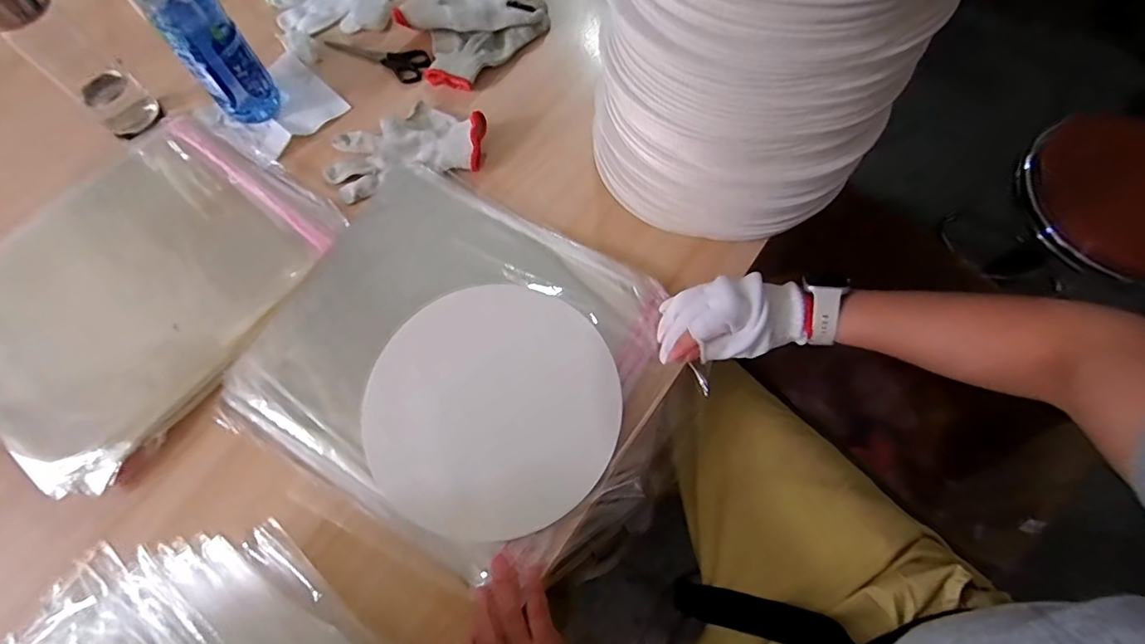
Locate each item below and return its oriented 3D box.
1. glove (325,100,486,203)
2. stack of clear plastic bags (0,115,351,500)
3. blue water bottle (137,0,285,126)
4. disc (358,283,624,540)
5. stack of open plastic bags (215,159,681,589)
[{"bbox_3d":[-0.197,-0.210,0.620,0.185,0.025,0.104,-17,68,-5],"label":"glove"},{"bbox_3d":[-0.467,-0.056,0.569,0.328,0.019,0.360,32,72,14],"label":"stack of clear plastic bags"},{"bbox_3d":[-0.401,-0.315,0.579,0.059,0.192,0.067,4,68,3],"label":"blue water bottle"},{"bbox_3d":[-0.076,0.078,0.504,0.233,0.012,0.225,0,73,0],"label":"disc"},{"bbox_3d":[-0.105,0.034,0.526,0.379,0.027,0.328,27,71,12],"label":"stack of open plastic bags"}]

